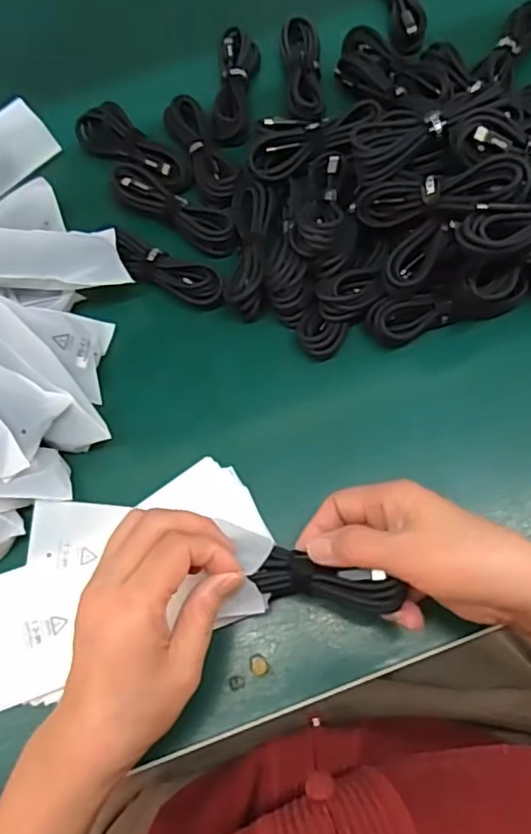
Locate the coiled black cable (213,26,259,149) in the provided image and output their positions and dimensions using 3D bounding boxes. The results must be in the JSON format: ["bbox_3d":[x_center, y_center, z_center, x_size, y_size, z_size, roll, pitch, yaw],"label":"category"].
[{"bbox_3d":[-0.026,-0.279,0.507,0.032,0.015,0.111,5,70,5],"label":"coiled black cable"}]

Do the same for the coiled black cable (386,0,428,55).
[{"bbox_3d":[0.123,-0.369,0.530,0.034,0.026,0.112,-7,70,1],"label":"coiled black cable"}]

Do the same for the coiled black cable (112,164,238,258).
[{"bbox_3d":[-0.070,-0.161,0.467,0.109,0.020,0.029,29,74,13],"label":"coiled black cable"}]

